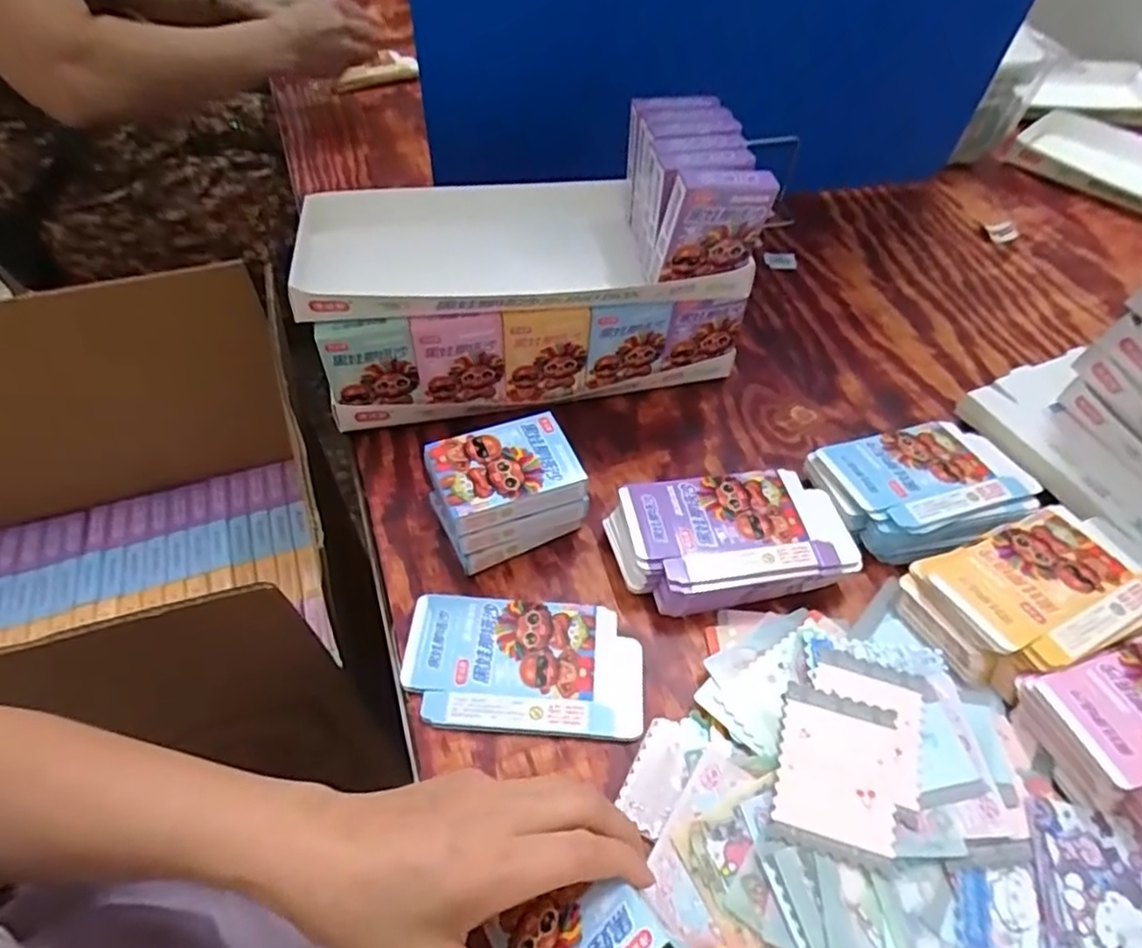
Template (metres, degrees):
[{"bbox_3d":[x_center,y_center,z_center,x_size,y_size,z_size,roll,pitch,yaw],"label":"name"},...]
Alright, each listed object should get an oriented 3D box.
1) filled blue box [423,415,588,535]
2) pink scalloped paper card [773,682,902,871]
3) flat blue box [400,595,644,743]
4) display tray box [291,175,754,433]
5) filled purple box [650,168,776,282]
[{"bbox_3d":[-0.044,-0.002,0.452,0.094,0.023,0.065,-20,54,-16],"label":"filled blue box"},{"bbox_3d":[0.148,0.166,0.374,0.063,0.006,0.083,14,53,10],"label":"pink scalloped paper card"},{"bbox_3d":[-0.030,0.120,0.428,0.148,0.009,0.085,3,51,2],"label":"flat blue box"},{"bbox_3d":[-0.040,-0.147,0.567,0.330,0.127,0.156,-8,52,-7],"label":"display tray box"},{"bbox_3d":[0.098,-0.173,0.469,0.074,0.070,0.026,-7,52,-6],"label":"filled purple box"}]

